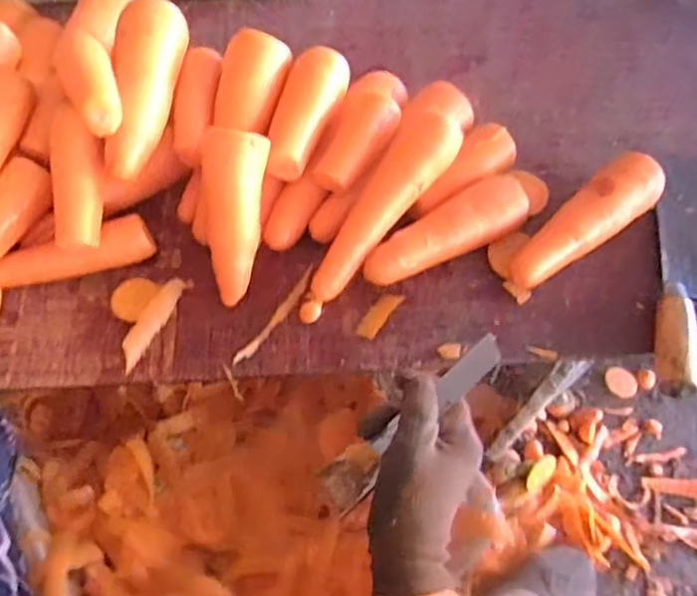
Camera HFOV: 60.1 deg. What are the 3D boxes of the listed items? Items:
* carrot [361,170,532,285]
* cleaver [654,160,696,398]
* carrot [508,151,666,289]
[{"bbox_3d":[0.085,-0.057,0.538,0.150,0.053,0.044,-25,64,-13],"label":"carrot"},{"bbox_3d":[0.322,-0.029,0.533,0.088,0.031,0.266,14,62,8],"label":"cleaver"},{"bbox_3d":[0.209,-0.064,0.540,0.167,0.054,0.051,-35,67,-18],"label":"carrot"}]

